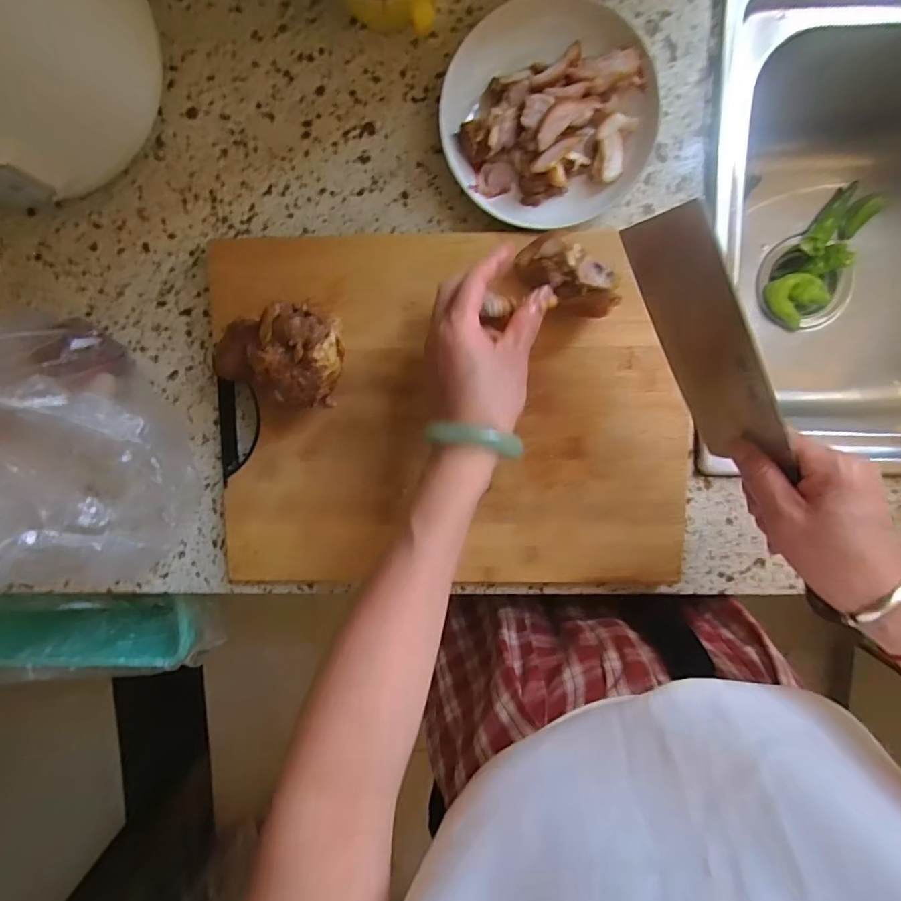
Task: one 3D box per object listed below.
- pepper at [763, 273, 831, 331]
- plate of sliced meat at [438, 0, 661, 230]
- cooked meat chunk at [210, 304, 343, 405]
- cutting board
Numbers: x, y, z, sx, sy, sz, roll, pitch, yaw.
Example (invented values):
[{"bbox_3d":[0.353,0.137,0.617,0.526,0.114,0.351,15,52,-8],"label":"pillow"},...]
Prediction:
[{"bbox_3d":[0.425,-0.189,0.630,0.059,0.027,0.065,-43,95,5],"label":"pepper"},{"bbox_3d":[0.076,-0.261,0.407,0.158,0.036,0.152,0,97,2],"label":"plate of sliced meat"},{"bbox_3d":[-0.131,-0.077,0.399,0.094,0.060,0.077,13,97,-2],"label":"cooked meat chunk"},{"bbox_3d":[0.000,-0.030,0.439,0.385,0.035,0.295,-1,97,2],"label":"cutting board"}]

